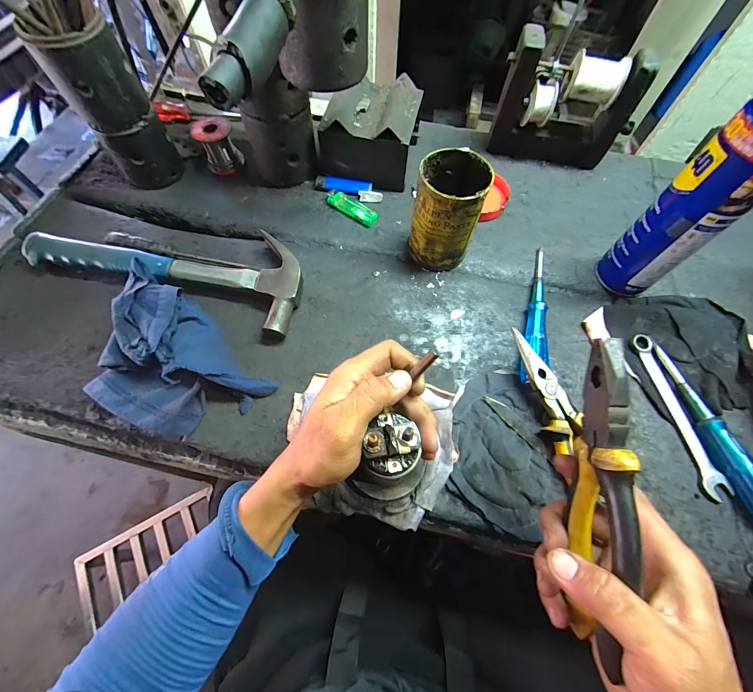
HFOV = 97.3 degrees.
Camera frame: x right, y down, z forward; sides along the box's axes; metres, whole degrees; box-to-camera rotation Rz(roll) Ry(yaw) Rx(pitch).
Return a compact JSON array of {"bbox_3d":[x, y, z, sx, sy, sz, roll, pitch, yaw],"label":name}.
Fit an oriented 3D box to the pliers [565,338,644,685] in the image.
[{"bbox_3d":[0.142,0.095,0.207,0.016,0.043,0.195,0,94,-1],"label":"pliers"}]

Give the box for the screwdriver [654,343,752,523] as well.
[{"bbox_3d":[0.325,0.082,0.316,0.021,0.026,0.183,-11,65,-7],"label":"screwdriver"}]

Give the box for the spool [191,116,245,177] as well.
[{"bbox_3d":[-0.227,-0.287,0.476,0.043,0.054,0.045,27,66,11],"label":"spool"}]

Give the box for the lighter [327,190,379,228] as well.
[{"bbox_3d":[-0.035,-0.190,0.457,0.078,0.012,0.024,34,68,14],"label":"lighter"}]

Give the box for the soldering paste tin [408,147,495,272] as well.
[{"bbox_3d":[0.080,-0.150,0.386,0.071,0.116,0.071,1,64,-1],"label":"soldering paste tin"}]

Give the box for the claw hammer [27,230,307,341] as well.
[{"bbox_3d":[-0.249,-0.106,0.409,0.332,0.035,0.116,16,64,6],"label":"claw hammer"}]

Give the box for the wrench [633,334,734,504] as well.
[{"bbox_3d":[0.307,0.066,0.340,0.024,0.015,0.166,-5,64,-4],"label":"wrench"}]

